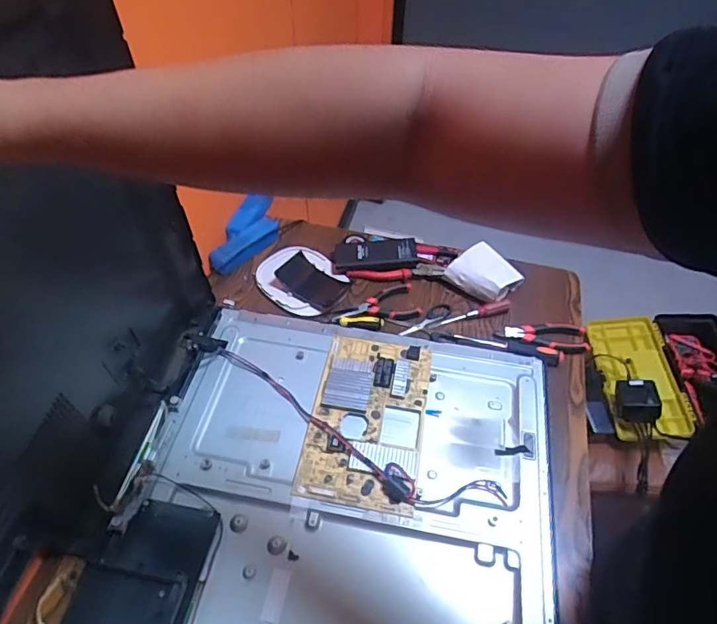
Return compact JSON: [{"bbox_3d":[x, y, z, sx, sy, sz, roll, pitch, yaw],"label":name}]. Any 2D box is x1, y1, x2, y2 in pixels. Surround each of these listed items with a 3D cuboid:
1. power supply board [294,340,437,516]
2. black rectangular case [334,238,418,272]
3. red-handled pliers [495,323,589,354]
[{"bbox_3d":[0.014,0.156,0.767,0.164,0.018,0.267,9,52,6],"label":"power supply board"},{"bbox_3d":[0.031,-0.108,0.978,0.159,0.038,0.065,-2,50,13],"label":"black rectangular case"},{"bbox_3d":[0.317,0.043,0.867,0.148,0.021,0.061,1,51,1],"label":"red-handled pliers"}]

